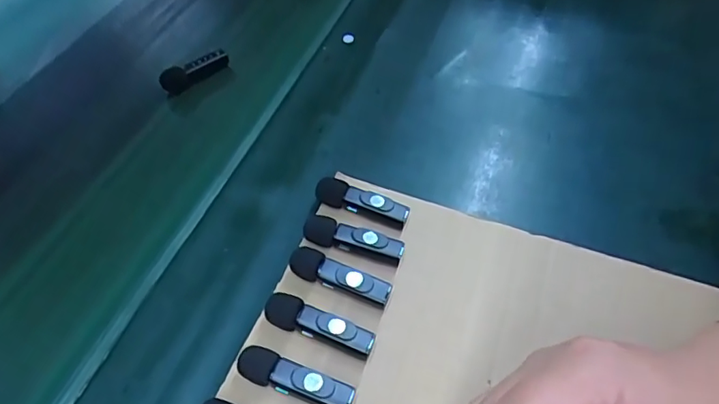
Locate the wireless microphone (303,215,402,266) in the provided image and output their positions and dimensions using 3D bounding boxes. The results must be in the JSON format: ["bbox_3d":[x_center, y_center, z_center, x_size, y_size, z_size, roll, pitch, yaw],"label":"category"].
[{"bbox_3d":[-0.004,0.025,0.346,0.064,0.018,0.015,12,52,11],"label":"wireless microphone"}]

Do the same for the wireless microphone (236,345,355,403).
[{"bbox_3d":[-0.035,0.098,0.288,0.064,0.015,0.017,18,53,14],"label":"wireless microphone"}]

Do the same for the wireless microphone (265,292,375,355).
[{"bbox_3d":[-0.023,0.071,0.308,0.065,0.016,0.018,16,53,13],"label":"wireless microphone"}]

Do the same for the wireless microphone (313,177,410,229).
[{"bbox_3d":[0.002,0.001,0.365,0.063,0.017,0.015,16,53,13],"label":"wireless microphone"}]

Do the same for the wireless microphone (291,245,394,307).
[{"bbox_3d":[-0.012,0.046,0.328,0.063,0.018,0.018,19,54,15],"label":"wireless microphone"}]

